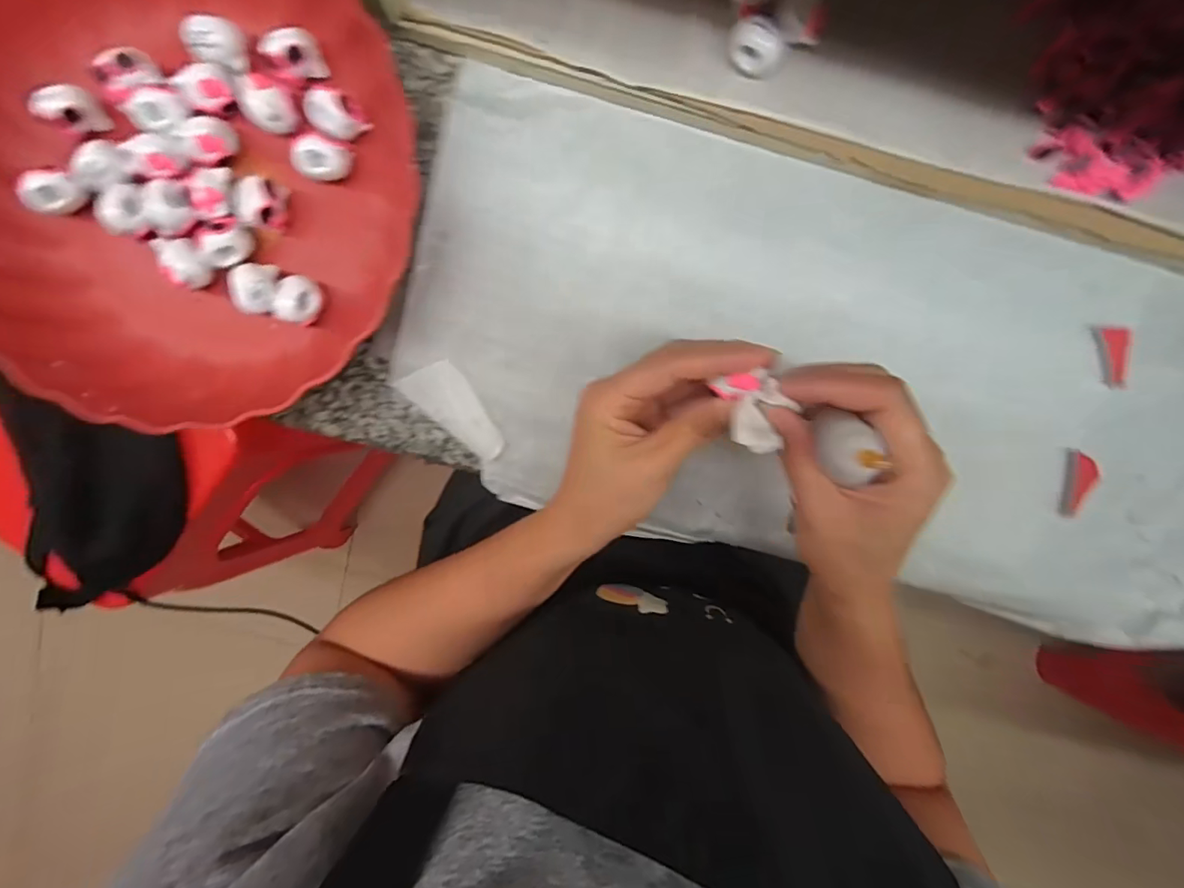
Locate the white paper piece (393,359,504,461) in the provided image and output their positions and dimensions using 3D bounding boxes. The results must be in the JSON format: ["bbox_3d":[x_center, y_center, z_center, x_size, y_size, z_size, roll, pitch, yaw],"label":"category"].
[{"bbox_3d":[-0.076,-0.020,0.291,0.065,0.006,0.030,44,95,-4],"label":"white paper piece"}]

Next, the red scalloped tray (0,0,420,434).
[{"bbox_3d":[-0.217,-0.136,0.261,0.226,0.046,0.241,22,97,-2],"label":"red scalloped tray"}]

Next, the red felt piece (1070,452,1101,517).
[{"bbox_3d":[0.284,0.023,0.295,0.013,0.008,0.035,-3,97,1],"label":"red felt piece"}]

